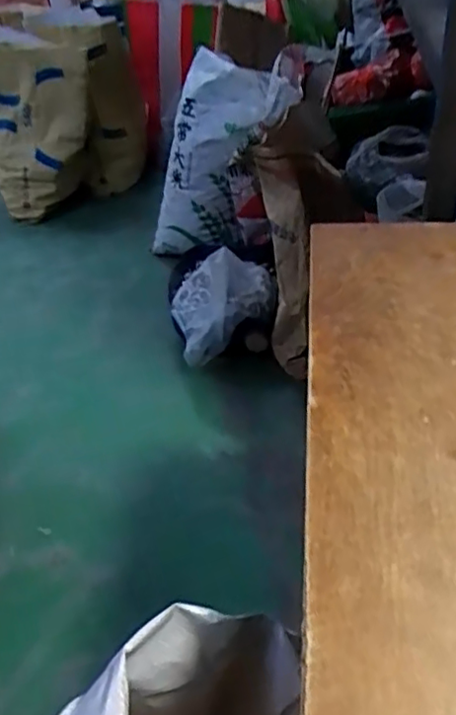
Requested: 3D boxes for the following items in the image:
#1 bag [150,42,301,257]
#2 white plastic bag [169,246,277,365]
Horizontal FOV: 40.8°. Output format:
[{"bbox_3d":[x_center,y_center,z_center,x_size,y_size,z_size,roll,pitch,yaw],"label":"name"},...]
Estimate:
[{"bbox_3d":[-0.048,-0.542,1.813,0.299,0.728,0.115,25,46,0],"label":"bag"},{"bbox_3d":[-0.002,-0.153,1.631,0.295,0.242,0.211,-15,41,-12],"label":"white plastic bag"}]

